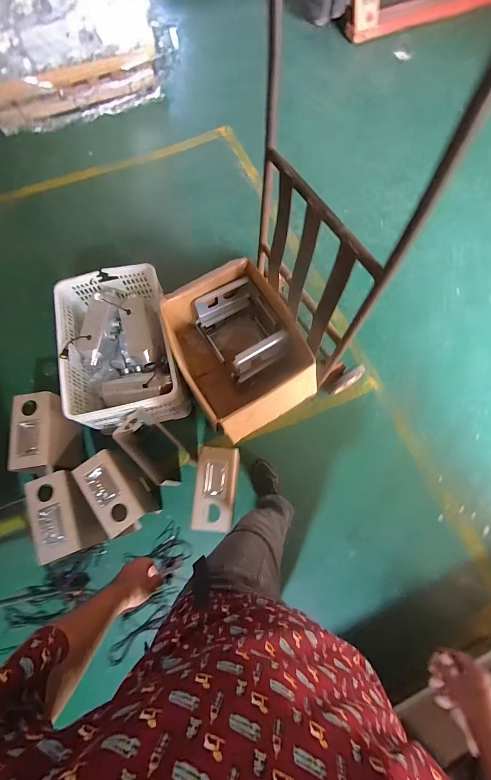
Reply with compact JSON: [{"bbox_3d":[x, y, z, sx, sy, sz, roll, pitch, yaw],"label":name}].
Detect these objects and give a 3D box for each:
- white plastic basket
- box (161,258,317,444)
[{"bbox_3d":[-0.518,-0.169,1.381,0.440,0.274,0.628,-14,73,-5],"label":"white plastic basket"},{"bbox_3d":[-0.030,-0.133,1.400,0.479,0.371,0.611,-29,74,-9],"label":"box"}]

